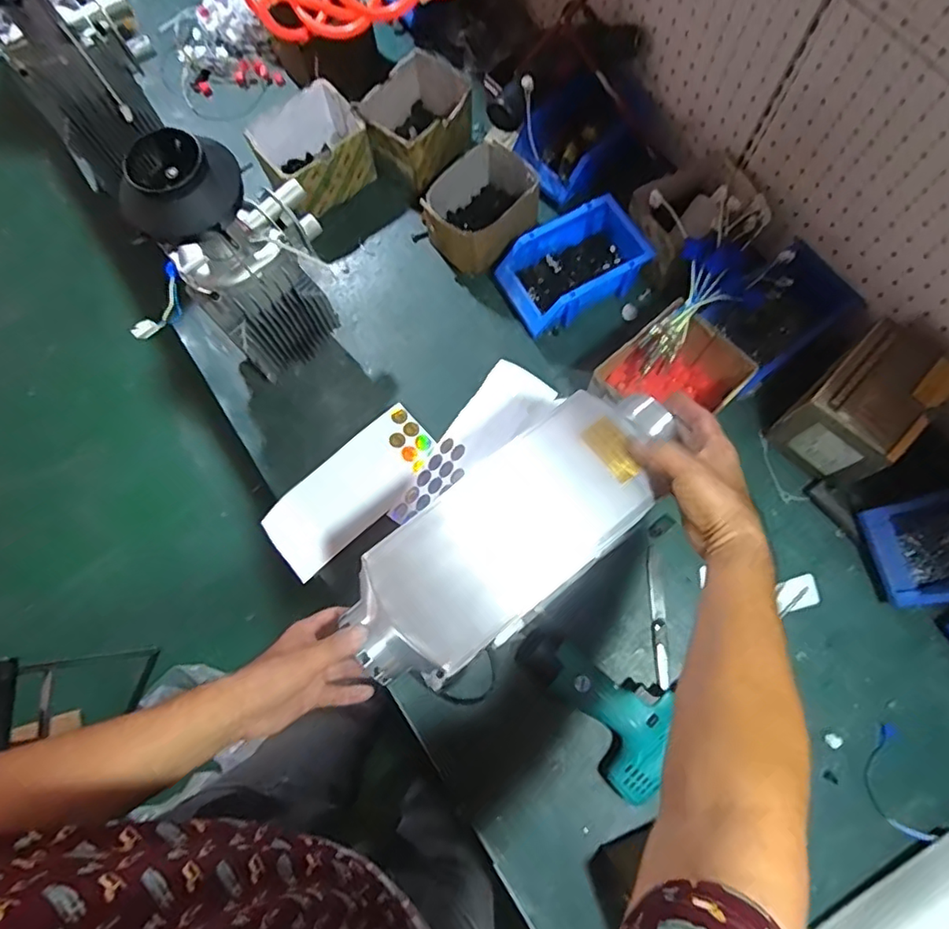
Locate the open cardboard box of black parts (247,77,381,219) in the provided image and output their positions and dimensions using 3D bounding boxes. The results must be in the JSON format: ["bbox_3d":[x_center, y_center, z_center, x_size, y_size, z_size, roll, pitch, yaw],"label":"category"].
[{"bbox_3d":[-0.239,-0.463,0.862,0.149,0.093,0.130,-33,76,-8],"label":"open cardboard box of black parts"}]

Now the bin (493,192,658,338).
[{"bbox_3d":[0.136,-0.269,0.796,0.190,0.075,0.125,-32,76,-7],"label":"bin"}]

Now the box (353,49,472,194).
[{"bbox_3d":[-0.079,-0.518,0.857,0.121,0.096,0.171,39,78,11],"label":"box"}]

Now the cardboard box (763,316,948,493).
[{"bbox_3d":[0.462,-0.069,0.693,0.155,0.130,0.112,-43,77,-10],"label":"cardboard box"}]

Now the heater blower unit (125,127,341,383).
[{"bbox_3d":[-0.243,-0.218,0.671,0.155,0.333,0.103,-27,75,-6],"label":"heater blower unit"}]

